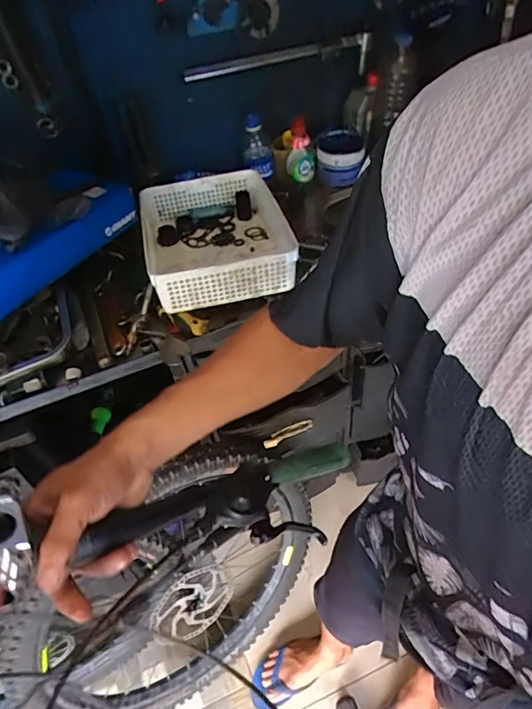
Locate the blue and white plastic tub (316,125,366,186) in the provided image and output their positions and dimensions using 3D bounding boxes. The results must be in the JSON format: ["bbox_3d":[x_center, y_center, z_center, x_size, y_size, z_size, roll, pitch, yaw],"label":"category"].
[{"bbox_3d":[0.163,-0.436,1.039,0.103,0.085,0.113,1,50,7],"label":"blue and white plastic tub"}]

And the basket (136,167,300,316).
[{"bbox_3d":[-0.098,-0.224,0.893,0.256,0.094,0.333,-15,50,-6],"label":"basket"}]

